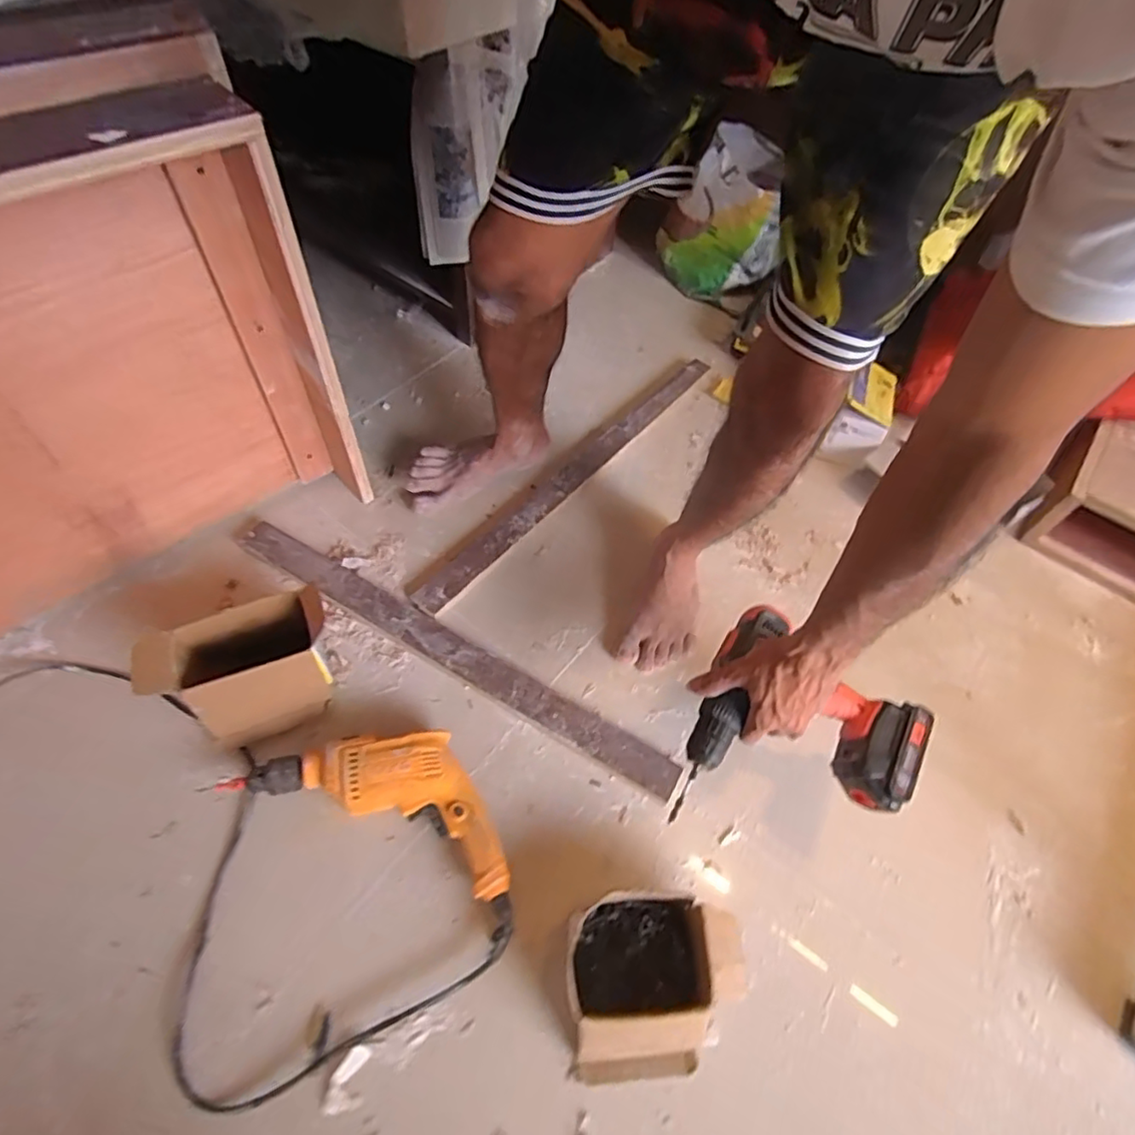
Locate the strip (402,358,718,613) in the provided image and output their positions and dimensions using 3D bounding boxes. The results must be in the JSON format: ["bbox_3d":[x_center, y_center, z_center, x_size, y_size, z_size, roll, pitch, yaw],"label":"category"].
[{"bbox_3d":[0.017,-0.174,1.058,0.062,0.015,0.732,30,58,26],"label":"strip"}]

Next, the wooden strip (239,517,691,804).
[{"bbox_3d":[-0.179,0.108,0.854,0.714,0.027,0.058,27,56,14],"label":"wooden strip"}]

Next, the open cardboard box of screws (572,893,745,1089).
[{"bbox_3d":[0.090,0.422,0.625,0.176,0.073,0.152,-1,54,-6],"label":"open cardboard box of screws"}]

